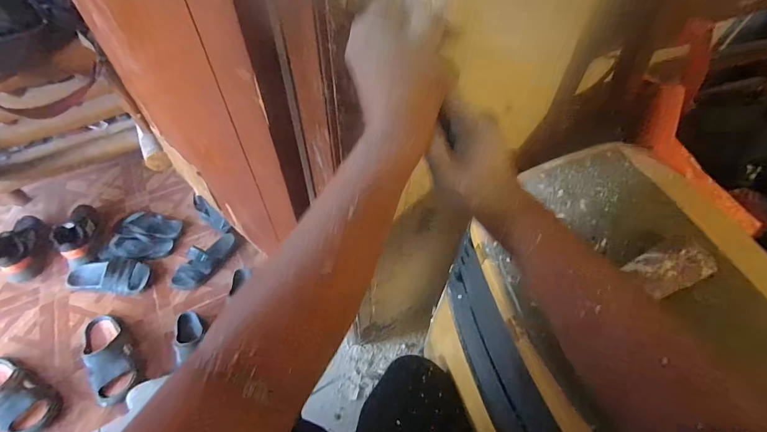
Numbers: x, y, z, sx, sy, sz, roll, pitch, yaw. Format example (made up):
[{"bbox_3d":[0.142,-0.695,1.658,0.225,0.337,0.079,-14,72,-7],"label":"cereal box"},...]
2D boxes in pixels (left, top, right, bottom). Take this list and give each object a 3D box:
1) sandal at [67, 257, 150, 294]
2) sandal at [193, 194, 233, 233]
[{"bbox_3d":[-0.979,0.206,1.237,0.281,0.067,0.128,0,53,-2],"label":"sandal"},{"bbox_3d":[-0.697,-0.008,1.413,0.225,0.075,0.065,38,60,10],"label":"sandal"}]

